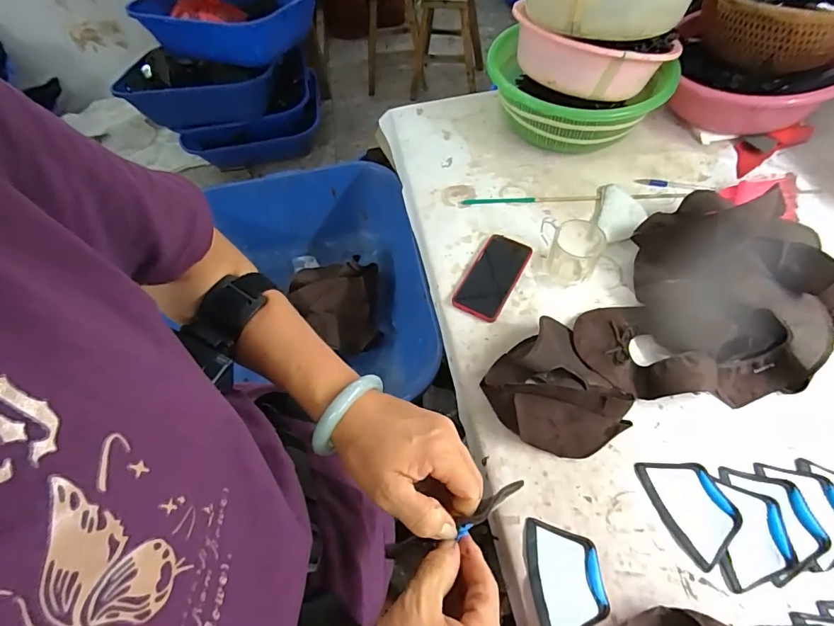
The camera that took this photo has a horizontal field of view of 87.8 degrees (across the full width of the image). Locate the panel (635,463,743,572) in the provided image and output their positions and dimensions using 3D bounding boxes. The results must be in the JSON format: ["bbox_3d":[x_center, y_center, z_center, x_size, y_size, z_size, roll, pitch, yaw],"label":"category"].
[{"bbox_3d":[0.331,0.230,0.517,0.074,0.015,0.117,-17,60,-6],"label":"panel"}]

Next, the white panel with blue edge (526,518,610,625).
[{"bbox_3d":[0.169,0.299,0.488,0.078,0.010,0.117,-5,59,2],"label":"white panel with blue edge"}]

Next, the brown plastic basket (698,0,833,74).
[{"bbox_3d":[0.649,-0.536,0.761,0.274,0.100,0.267,39,70,24],"label":"brown plastic basket"}]

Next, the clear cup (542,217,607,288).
[{"bbox_3d":[0.246,-0.100,0.685,0.090,0.071,0.089,4,60,7],"label":"clear cup"}]

